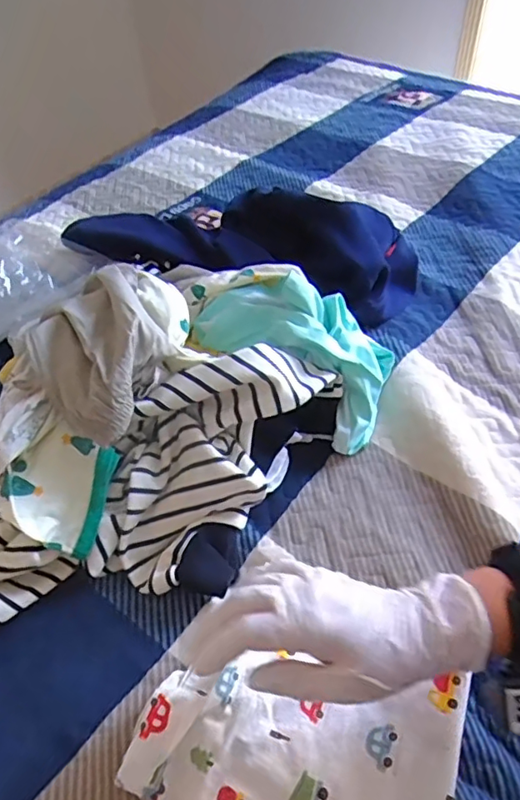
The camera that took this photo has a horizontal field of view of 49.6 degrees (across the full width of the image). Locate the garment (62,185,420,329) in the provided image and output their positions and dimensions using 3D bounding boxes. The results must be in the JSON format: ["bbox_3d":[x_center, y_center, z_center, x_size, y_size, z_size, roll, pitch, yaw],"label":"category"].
[{"bbox_3d":[-0.016,-0.203,0.725,0.421,0.111,0.199,16,53,18],"label":"garment"}]

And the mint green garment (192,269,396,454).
[{"bbox_3d":[0.044,-0.062,0.606,0.220,0.114,0.117,32,59,28],"label":"mint green garment"}]

